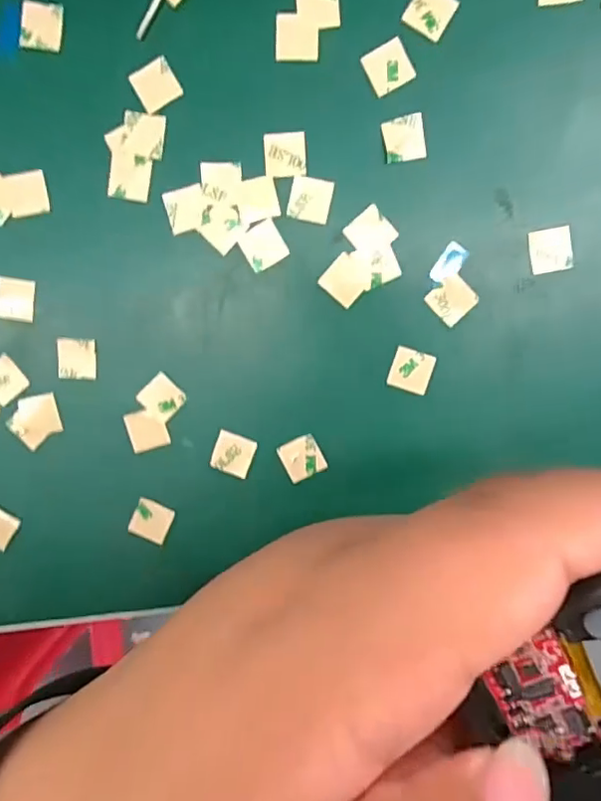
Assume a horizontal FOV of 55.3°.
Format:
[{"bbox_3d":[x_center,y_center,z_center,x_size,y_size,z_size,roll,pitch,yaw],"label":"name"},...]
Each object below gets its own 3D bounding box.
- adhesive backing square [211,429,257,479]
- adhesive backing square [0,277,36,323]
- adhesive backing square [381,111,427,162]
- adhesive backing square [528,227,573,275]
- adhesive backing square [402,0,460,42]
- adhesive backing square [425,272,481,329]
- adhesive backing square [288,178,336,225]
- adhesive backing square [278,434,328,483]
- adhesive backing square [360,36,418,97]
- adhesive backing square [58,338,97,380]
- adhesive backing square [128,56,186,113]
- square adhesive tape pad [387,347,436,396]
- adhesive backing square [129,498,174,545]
[{"bbox_3d":[-0.027,0.021,0.228,0.015,0.004,0.016,19,90,-3],"label":"adhesive backing square"},{"bbox_3d":[-0.112,-0.039,0.225,0.015,0.004,0.016,8,95,-3],"label":"adhesive backing square"},{"bbox_3d":[0.038,-0.096,0.209,0.015,0.004,0.015,-12,96,4],"label":"adhesive backing square"},{"bbox_3d":[0.093,-0.056,0.212,0.015,0.004,0.016,-9,96,3],"label":"adhesive backing square"},{"bbox_3d":[0.047,-0.140,0.206,0.015,0.004,0.016,30,97,-3],"label":"adhesive backing square"},{"bbox_3d":[0.058,-0.038,0.218,0.016,0.004,0.015,-45,94,5],"label":"adhesive backing square"},{"bbox_3d":[0.004,-0.075,0.215,0.015,0.004,0.015,11,99,1],"label":"adhesive backing square"},{"bbox_3d":[0.001,0.023,0.227,0.016,0.004,0.016,-26,95,5],"label":"adhesive backing square"},{"bbox_3d":[0.032,-0.121,0.208,0.015,0.004,0.015,-28,96,6],"label":"adhesive backing square"},{"bbox_3d":[-0.088,-0.016,0.227,0.015,0.004,0.016,4,97,0],"label":"adhesive backing square"},{"bbox_3d":[-0.053,-0.117,0.212,0.015,0.004,0.015,-30,99,-1],"label":"adhesive backing square"},{"bbox_3d":[0.043,-0.011,0.222,0.015,0.004,0.016,16,97,0],"label":"square adhesive tape pad"},{"bbox_3d":[-0.061,0.050,0.235,0.015,0.004,0.016,22,93,-8],"label":"adhesive backing square"}]

